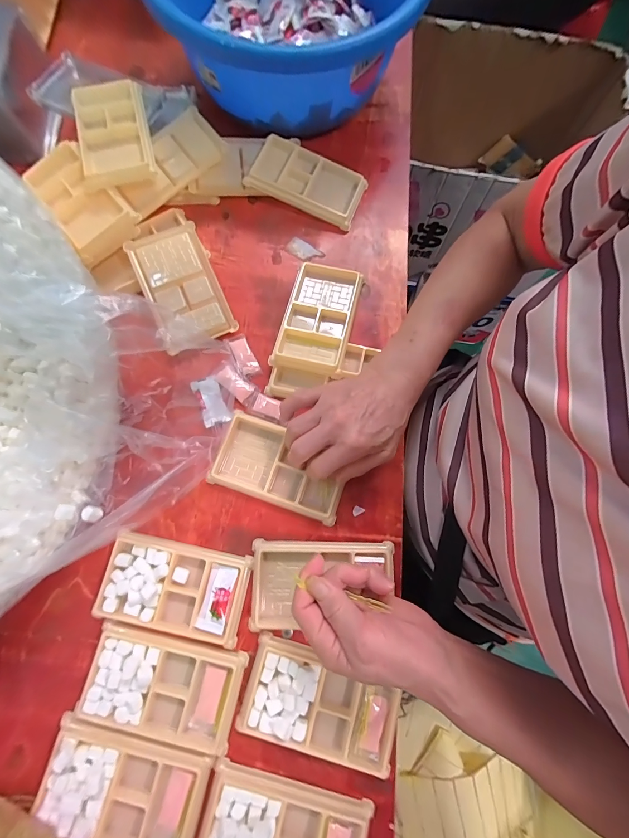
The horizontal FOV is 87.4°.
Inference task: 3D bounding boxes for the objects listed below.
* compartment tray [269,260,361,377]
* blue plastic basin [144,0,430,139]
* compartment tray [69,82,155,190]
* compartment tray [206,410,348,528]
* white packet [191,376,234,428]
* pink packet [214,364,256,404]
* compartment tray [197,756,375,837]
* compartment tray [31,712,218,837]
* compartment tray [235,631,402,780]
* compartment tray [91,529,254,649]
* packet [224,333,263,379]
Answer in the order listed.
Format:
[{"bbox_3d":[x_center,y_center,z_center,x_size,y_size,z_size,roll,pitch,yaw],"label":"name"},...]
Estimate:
[{"bbox_3d":[0.006,-0.114,0.373,0.074,0.023,0.133,15,77,2],"label":"compartment tray"},{"bbox_3d":[-0.021,-0.489,0.398,0.282,0.109,0.308,0,77,-1],"label":"blue plastic basin"},{"bbox_3d":[-0.229,-0.328,0.374,0.079,0.015,0.134,-14,79,-2],"label":"compartment tray"},{"bbox_3d":[-0.033,0.048,0.344,0.132,0.012,0.079,19,77,3],"label":"compartment tray"},{"bbox_3d":[-0.112,-0.020,0.354,0.028,0.009,0.057,-24,79,-6],"label":"white packet"},{"bbox_3d":[-0.088,-0.041,0.362,0.047,0.004,0.022,41,79,8],"label":"pink packet"},{"bbox_3d":[-0.025,0.347,0.269,0.136,0.011,0.075,15,77,2],"label":"compartment tray"},{"bbox_3d":[-0.160,0.312,0.275,0.135,0.013,0.080,15,77,2],"label":"compartment tray"},{"bbox_3d":[0.008,0.254,0.292,0.139,0.015,0.075,15,77,2],"label":"compartment tray"},{"bbox_3d":[-0.134,0.160,0.313,0.136,0.014,0.076,12,77,2],"label":"compartment tray"},{"bbox_3d":[-0.080,-0.071,0.370,0.022,0.004,0.053,-25,79,-7],"label":"packet"}]

